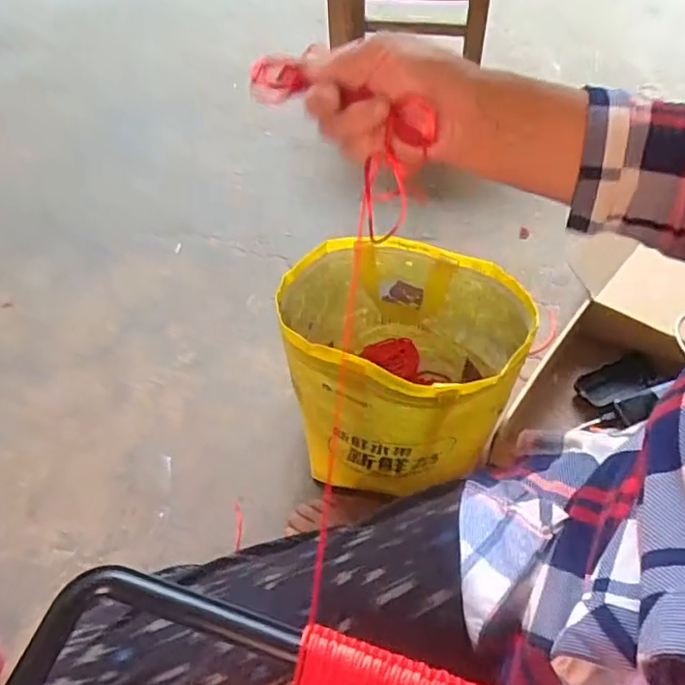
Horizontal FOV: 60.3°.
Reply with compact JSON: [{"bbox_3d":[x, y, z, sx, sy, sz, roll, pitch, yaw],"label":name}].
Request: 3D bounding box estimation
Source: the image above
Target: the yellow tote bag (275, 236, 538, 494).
[{"bbox_3d":[0.060,0.044,0.713,0.254,0.263,0.232,27,60,20],"label":"yellow tote bag"}]

